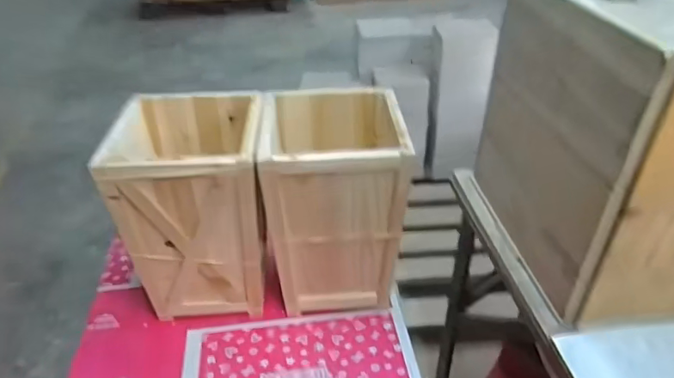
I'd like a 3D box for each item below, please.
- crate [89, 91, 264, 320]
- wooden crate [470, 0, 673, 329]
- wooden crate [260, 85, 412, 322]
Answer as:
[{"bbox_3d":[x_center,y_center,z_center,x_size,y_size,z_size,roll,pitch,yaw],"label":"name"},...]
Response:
[{"bbox_3d":[-0.257,0.046,0.975,0.253,0.384,0.253,-2,36,-2],"label":"crate"},{"bbox_3d":[0.419,-0.079,0.682,0.305,0.352,0.333,-6,37,-7],"label":"wooden crate"},{"bbox_3d":[-0.006,0.037,0.983,0.244,0.382,0.235,-3,36,-3],"label":"wooden crate"}]

